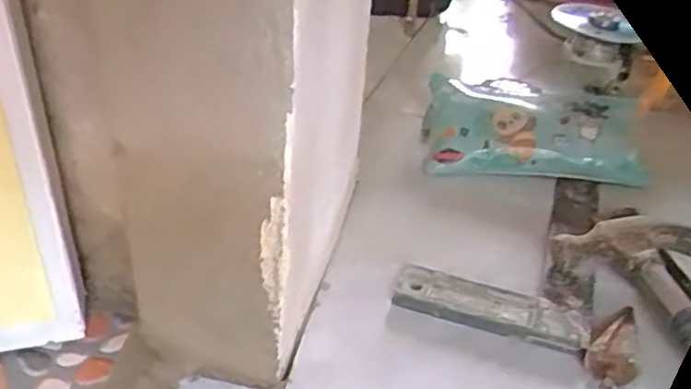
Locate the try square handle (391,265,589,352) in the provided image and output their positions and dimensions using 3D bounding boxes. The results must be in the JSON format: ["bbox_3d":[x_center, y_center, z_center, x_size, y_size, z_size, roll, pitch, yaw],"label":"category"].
[{"bbox_3d":[0.094,0.074,0.453,0.120,0.015,0.036,14,38,14],"label":"try square handle"}]

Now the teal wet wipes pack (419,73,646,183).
[{"bbox_3d":[0.163,-0.064,0.614,0.179,0.050,0.127,6,36,2],"label":"teal wet wipes pack"}]

